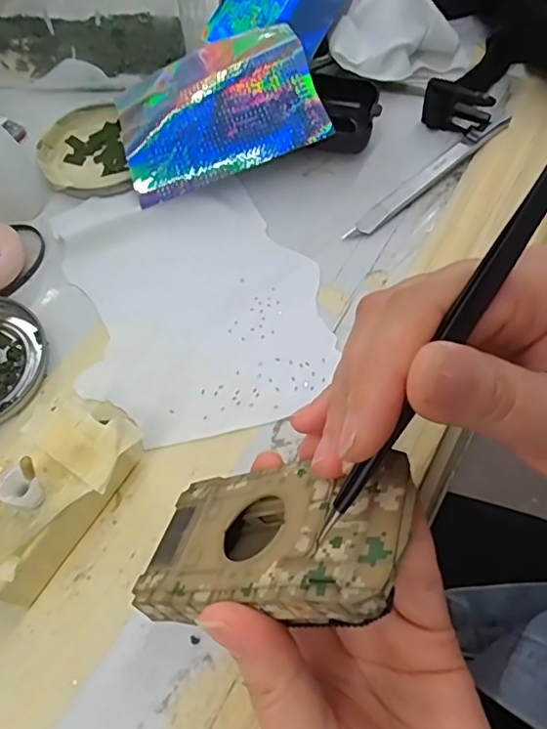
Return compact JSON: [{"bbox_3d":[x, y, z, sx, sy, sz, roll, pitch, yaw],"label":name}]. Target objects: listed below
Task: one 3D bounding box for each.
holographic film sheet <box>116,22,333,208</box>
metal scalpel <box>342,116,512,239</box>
[{"bbox_3d":[-0.036,-0.161,0.349,0.123,0.007,0.101,-20,71,4],"label":"holographic film sheet"},{"bbox_3d":[0.094,-0.115,0.341,0.131,0.011,0.015,-40,67,-17],"label":"metal scalpel"}]

